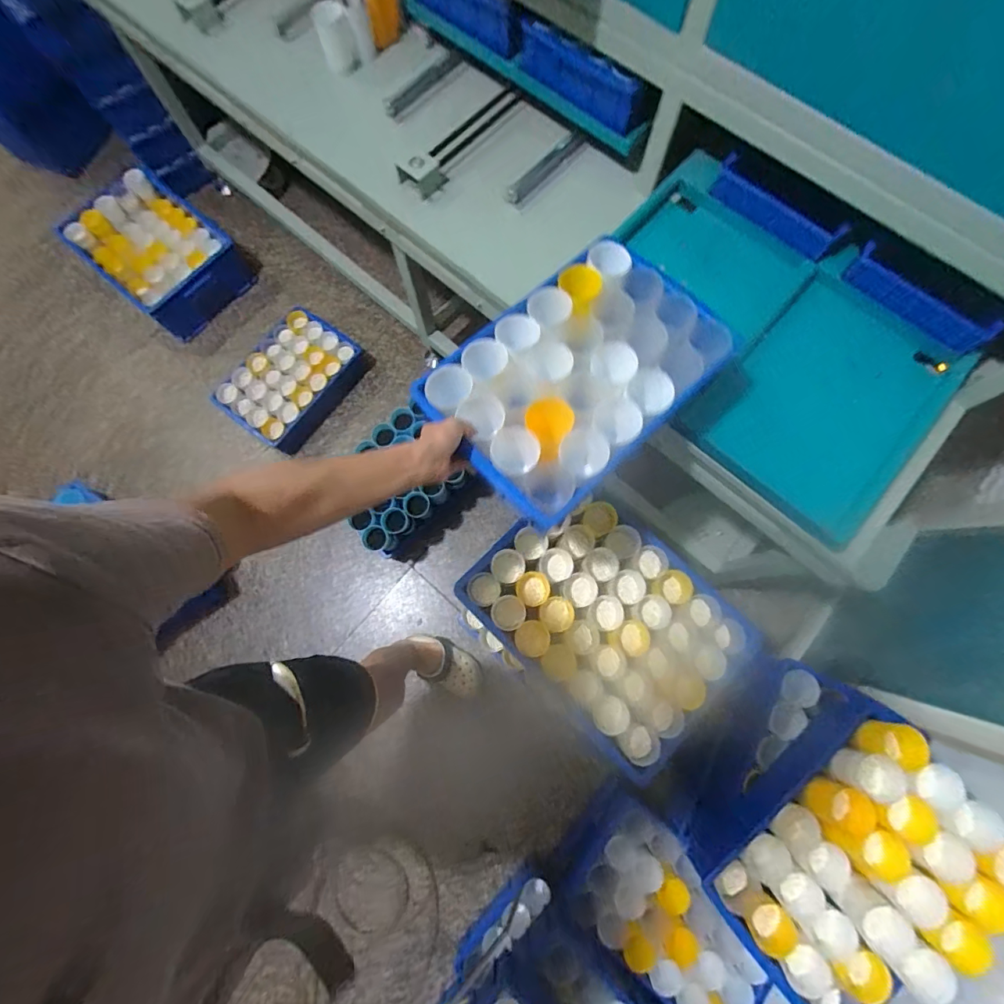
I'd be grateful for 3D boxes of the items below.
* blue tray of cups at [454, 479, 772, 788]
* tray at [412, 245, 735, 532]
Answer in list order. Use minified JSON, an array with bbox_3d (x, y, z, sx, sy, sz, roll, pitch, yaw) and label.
[{"bbox_3d":[0.205,0.210,0.853,0.374,0.073,0.458,-39,78,-9],"label":"blue tray of cups"},{"bbox_3d":[0.110,-0.188,0.638,0.401,0.066,0.266,-42,79,-9],"label":"tray"}]

